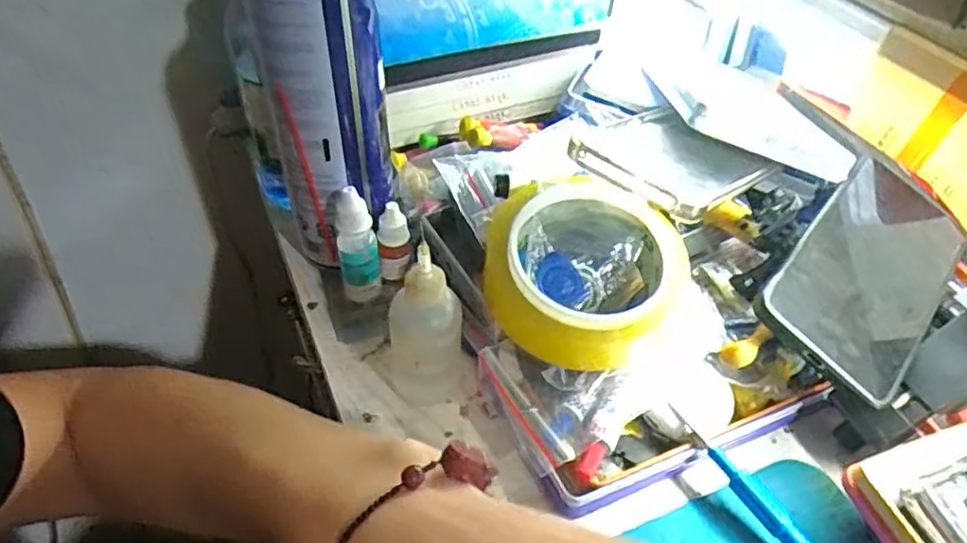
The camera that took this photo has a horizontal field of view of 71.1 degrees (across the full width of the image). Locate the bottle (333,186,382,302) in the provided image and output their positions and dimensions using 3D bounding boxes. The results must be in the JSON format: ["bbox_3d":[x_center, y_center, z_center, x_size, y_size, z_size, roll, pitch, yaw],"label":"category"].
[{"bbox_3d":[-0.073,-0.016,0.392,0.022,0.077,0.017,-9,46,-11],"label":"bottle"}]

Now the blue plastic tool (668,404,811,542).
[{"bbox_3d":[0.132,0.108,0.311,0.013,0.008,0.116,-21,49,-22],"label":"blue plastic tool"}]

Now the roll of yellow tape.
[{"bbox_3d":[0.053,0.007,0.356,0.105,0.065,0.093,7,45,4],"label":"roll of yellow tape"}]

